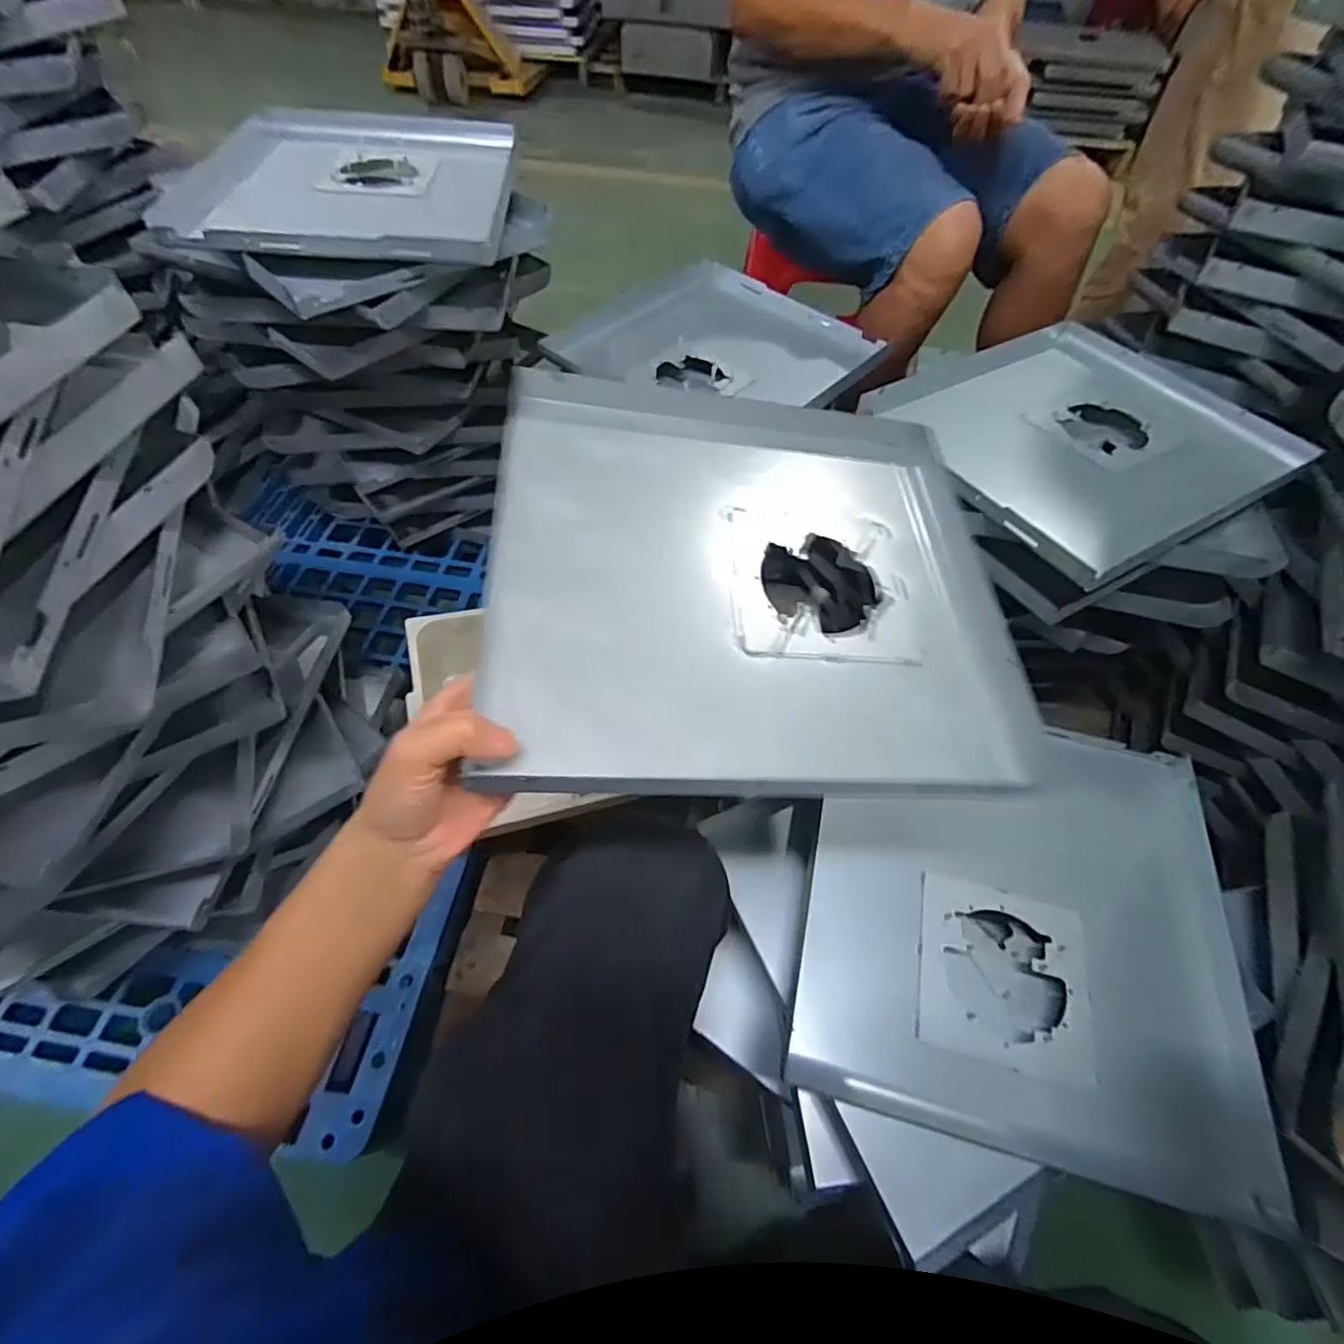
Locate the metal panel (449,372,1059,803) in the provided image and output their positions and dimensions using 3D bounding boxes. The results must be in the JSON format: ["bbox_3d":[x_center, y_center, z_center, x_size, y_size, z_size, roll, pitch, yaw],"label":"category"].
[{"bbox_3d":[0.049,-0.081,0.430,0.346,0.042,0.335,2,60,-10],"label":"metal panel"}]

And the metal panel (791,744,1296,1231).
[{"bbox_3d":[0.284,0.200,0.500,0.324,0.032,0.335,10,62,10],"label":"metal panel"}]

